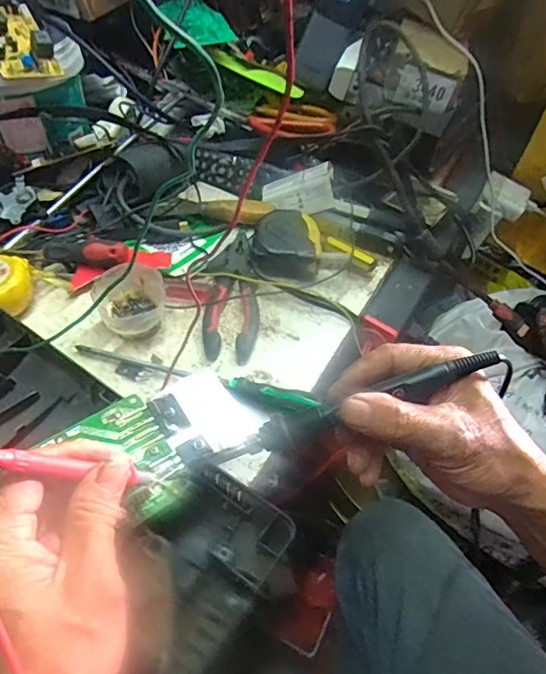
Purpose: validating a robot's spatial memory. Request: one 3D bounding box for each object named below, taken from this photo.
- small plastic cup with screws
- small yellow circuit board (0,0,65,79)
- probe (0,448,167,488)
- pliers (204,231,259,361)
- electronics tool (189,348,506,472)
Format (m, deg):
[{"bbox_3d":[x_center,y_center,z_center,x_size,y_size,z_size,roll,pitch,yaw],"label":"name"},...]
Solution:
[{"bbox_3d":[-0.130,-0.033,0.473,0.064,0.036,0.065,2,53,-3],"label":"small plastic cup with screws"},{"bbox_3d":[-0.246,-0.289,0.486,0.059,0.018,0.089,-21,76,-34],"label":"small yellow circuit board"},{"bbox_3d":[-0.101,0.071,0.274,0.008,0.129,0.008,-39,59,8],"label":"probe"},{"bbox_3d":[-0.042,-0.043,0.502,0.048,0.018,0.152,0,53,-4],"label":"pliers"},{"bbox_3d":[0.043,0.046,0.318,0.204,0.015,0.016,-21,55,5],"label":"electronics tool"}]

